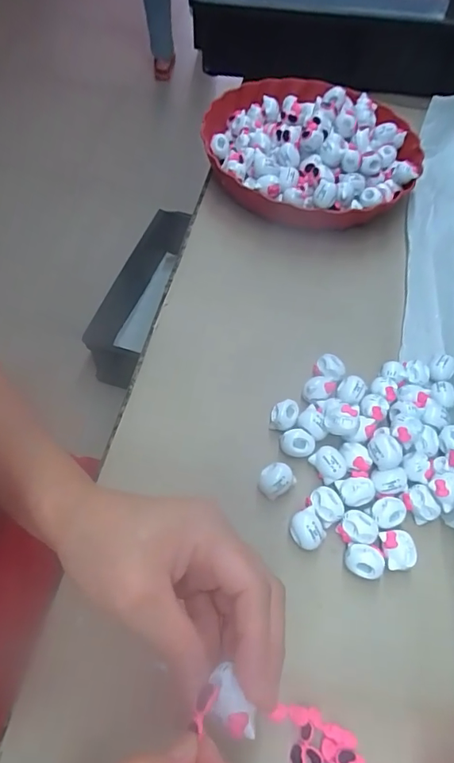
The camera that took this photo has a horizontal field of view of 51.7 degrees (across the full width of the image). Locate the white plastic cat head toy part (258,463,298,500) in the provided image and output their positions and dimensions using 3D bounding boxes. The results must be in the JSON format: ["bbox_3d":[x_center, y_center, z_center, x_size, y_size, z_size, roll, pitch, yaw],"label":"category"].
[{"bbox_3d":[0.036,0.073,0.344,0.025,0.020,0.021,-37,67,-24],"label":"white plastic cat head toy part"}]

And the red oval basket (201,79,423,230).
[{"bbox_3d":[0.096,-0.270,0.530,0.238,0.077,0.241,9,57,1],"label":"red oval basket"}]

